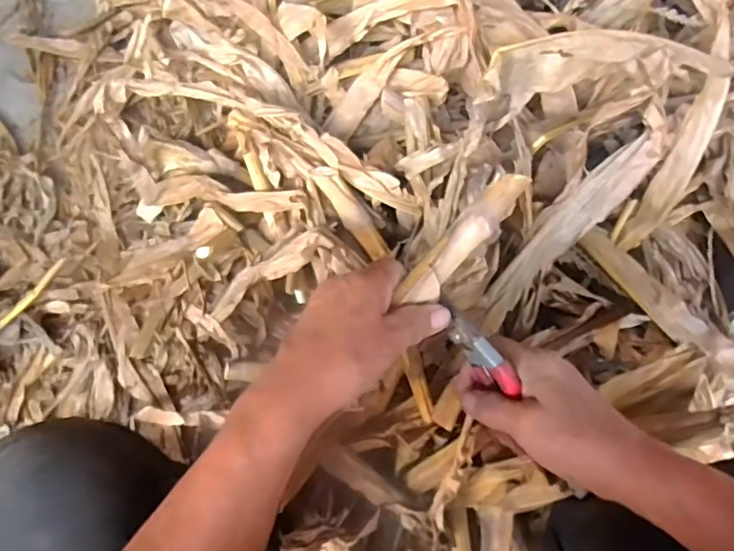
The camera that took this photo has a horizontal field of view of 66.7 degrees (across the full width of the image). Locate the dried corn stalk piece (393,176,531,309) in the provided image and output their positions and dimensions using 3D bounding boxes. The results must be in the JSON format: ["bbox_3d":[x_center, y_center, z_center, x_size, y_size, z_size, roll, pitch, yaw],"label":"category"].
[{"bbox_3d":[0.077,-0.029,0.433,0.026,0.019,0.135,40,78,18],"label":"dried corn stalk piece"}]

